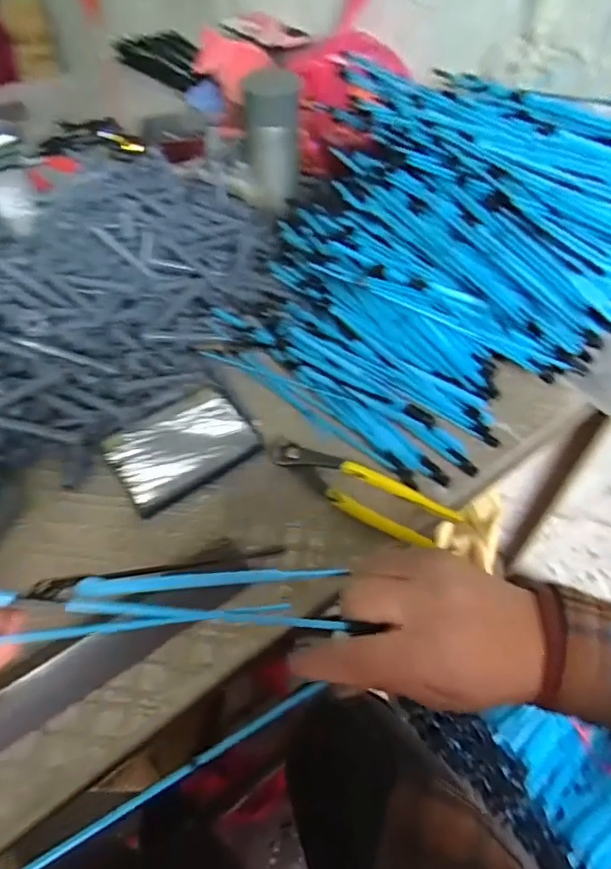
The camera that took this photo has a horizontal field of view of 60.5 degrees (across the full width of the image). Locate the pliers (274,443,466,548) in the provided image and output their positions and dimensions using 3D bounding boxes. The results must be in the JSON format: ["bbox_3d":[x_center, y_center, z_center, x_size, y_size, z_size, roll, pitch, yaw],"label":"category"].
[{"bbox_3d":[0.045,0.047,0.445,0.161,0.016,0.047,27,56,20],"label":"pliers"}]

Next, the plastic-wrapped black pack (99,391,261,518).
[{"bbox_3d":[-0.115,0.009,0.485,0.123,0.014,0.096,-30,57,-22],"label":"plastic-wrapped black pack"}]

